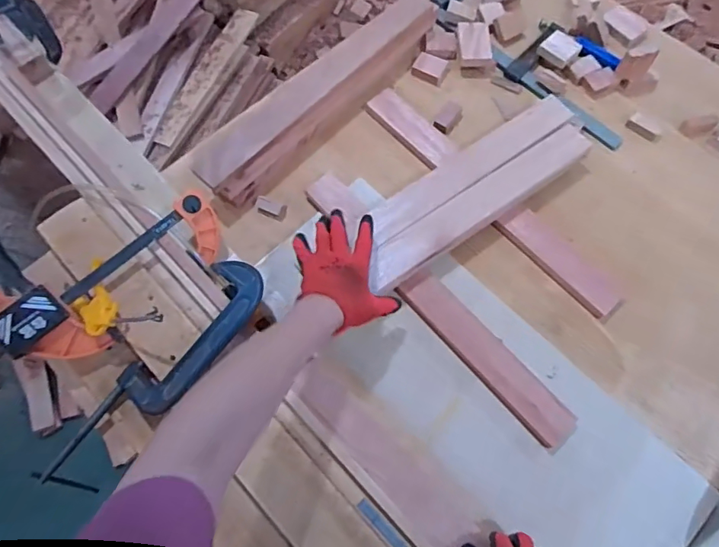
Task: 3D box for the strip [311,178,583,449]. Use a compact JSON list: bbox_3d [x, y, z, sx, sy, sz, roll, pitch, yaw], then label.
[{"bbox_3d":[0.111,0.035,0.764,0.065,0.015,0.536,-38,73,-17],"label":"strip"}]

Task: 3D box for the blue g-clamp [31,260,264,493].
[{"bbox_3d":[-0.281,0.152,0.691,0.403,0.037,0.108,-50,49,-8],"label":"blue g-clamp"}]

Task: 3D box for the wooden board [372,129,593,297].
[{"bbox_3d":[0.197,-0.111,0.795,0.456,0.042,0.061,-34,71,-16],"label":"wooden board"}]

